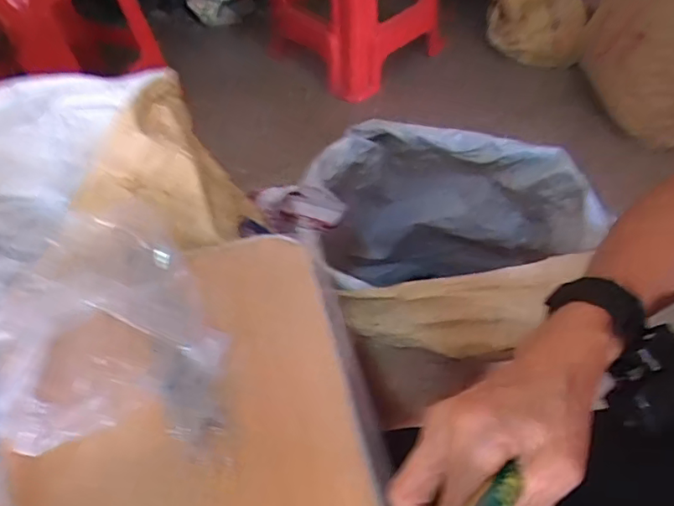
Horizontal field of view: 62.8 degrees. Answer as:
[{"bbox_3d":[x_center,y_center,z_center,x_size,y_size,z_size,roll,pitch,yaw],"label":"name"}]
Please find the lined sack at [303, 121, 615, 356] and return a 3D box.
[{"bbox_3d":[0.140,0.036,0.723,0.281,0.370,0.352,-7,53,-3],"label":"lined sack"}]

